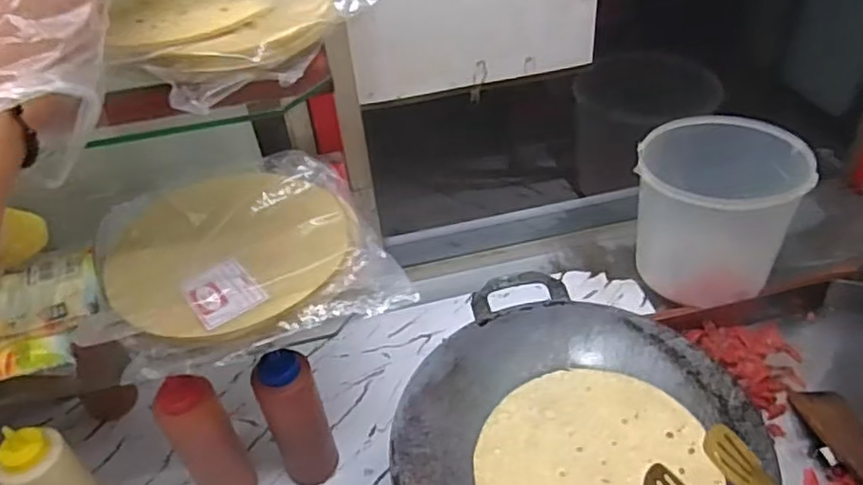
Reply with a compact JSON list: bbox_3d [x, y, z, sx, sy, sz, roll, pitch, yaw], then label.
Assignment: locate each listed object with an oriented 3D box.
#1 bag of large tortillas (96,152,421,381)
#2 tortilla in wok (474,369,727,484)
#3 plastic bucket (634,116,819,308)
[{"bbox_3d":[-0.179,0.002,0.628,0.250,0.044,0.236,-16,42,-16],"label":"bag of large tortillas"},{"bbox_3d":[0.144,0.195,0.579,0.202,0.018,0.200,-1,40,1],"label":"tortilla in wok"},{"bbox_3d":[0.362,-0.035,0.865,0.187,0.206,0.187,-1,40,1],"label":"plastic bucket"}]

